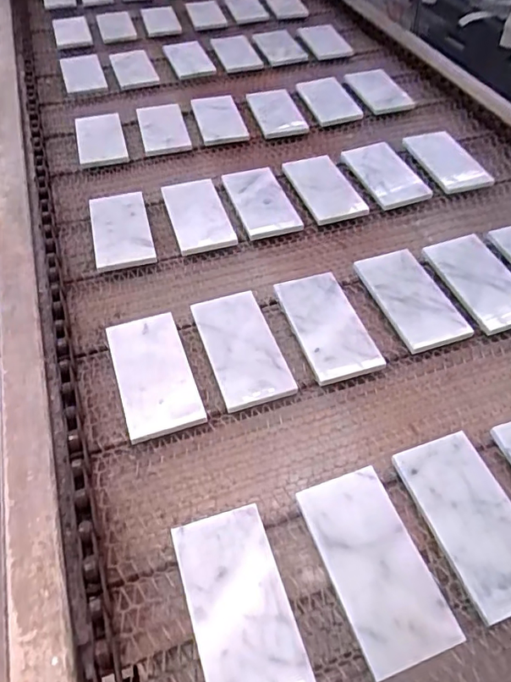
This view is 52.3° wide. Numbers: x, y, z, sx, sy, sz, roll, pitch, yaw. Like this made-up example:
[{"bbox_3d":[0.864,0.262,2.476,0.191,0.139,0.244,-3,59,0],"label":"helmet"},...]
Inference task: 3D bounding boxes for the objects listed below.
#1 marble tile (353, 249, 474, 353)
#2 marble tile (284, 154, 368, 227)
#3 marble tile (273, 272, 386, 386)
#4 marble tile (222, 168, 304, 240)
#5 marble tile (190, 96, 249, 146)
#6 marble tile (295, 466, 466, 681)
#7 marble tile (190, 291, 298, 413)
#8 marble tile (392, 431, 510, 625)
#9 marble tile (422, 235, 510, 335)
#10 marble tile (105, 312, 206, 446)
[{"bbox_3d":[0.190,-0.056,0.645,0.077,0.008,0.156,-17,52,-7],"label":"marble tile"},{"bbox_3d":[0.104,-0.235,0.801,0.081,0.015,0.148,-15,49,-11],"label":"marble tile"},{"bbox_3d":[0.081,-0.021,0.615,0.078,0.014,0.152,-17,48,-7],"label":"marble tile"},{"bbox_3d":[0.006,-0.207,0.771,0.078,0.018,0.143,-15,49,-11],"label":"marble tile"},{"bbox_3d":[-0.067,-0.399,0.932,0.079,0.011,0.163,-12,46,-4],"label":"marble tile"},{"bbox_3d":[0.100,0.186,0.440,0.076,0.004,0.152,-19,55,-9],"label":"marble tile"},{"bbox_3d":[-0.017,0.004,0.587,0.075,0.009,0.157,-17,48,-9],"label":"marble tile"},{"bbox_3d":[0.194,0.158,0.465,0.080,0.006,0.154,-16,53,-12],"label":"marble tile"},{"bbox_3d":[0.285,-0.079,0.665,0.080,0.013,0.160,-17,51,-2],"label":"marble tile"},{"bbox_3d":[-0.111,0.032,0.563,0.077,0.014,0.152,-12,47,-16],"label":"marble tile"}]

